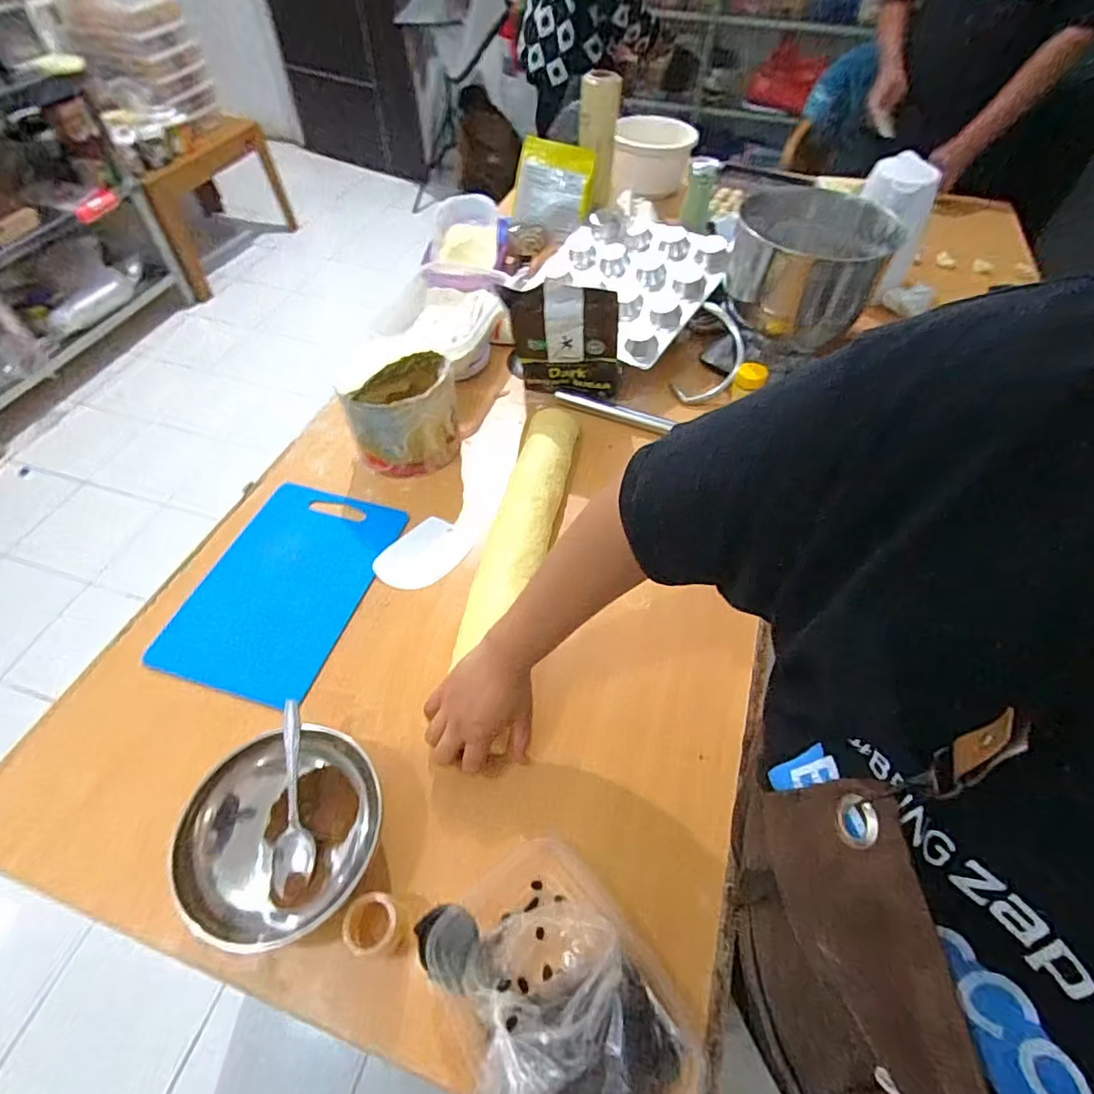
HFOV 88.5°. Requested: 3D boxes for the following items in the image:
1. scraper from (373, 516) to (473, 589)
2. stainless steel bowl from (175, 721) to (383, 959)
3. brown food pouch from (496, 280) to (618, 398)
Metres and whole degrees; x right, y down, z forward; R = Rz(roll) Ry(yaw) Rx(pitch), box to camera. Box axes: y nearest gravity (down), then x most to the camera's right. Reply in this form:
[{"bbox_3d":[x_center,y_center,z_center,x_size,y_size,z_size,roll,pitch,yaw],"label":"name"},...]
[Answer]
[{"bbox_3d":[-0.161,0.012,0.735,0.078,0.004,0.117,40,66,16],"label":"scraper"},{"bbox_3d":[-0.231,0.256,0.500,0.154,0.069,0.162,1,53,-1],"label":"stainless steel bowl"},{"bbox_3d":[0.022,-0.304,0.837,0.176,0.180,0.046,1,53,-1],"label":"brown food pouch"}]

